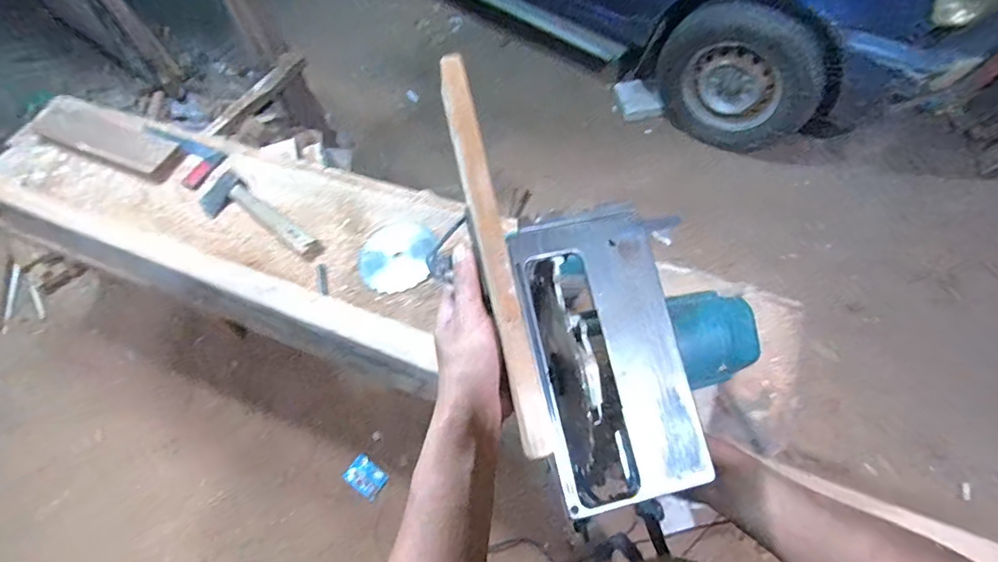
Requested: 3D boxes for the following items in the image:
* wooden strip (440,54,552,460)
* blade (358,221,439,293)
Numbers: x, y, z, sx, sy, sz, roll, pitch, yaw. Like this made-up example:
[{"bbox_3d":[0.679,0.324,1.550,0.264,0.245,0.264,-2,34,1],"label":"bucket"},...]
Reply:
[{"bbox_3d":[-0.006,-0.028,0.371,0.023,0.018,0.312,-12,81,-6],"label":"wooden strip"},{"bbox_3d":[-0.205,-0.050,0.986,0.161,0.007,0.148,-4,67,9],"label":"blade"}]

